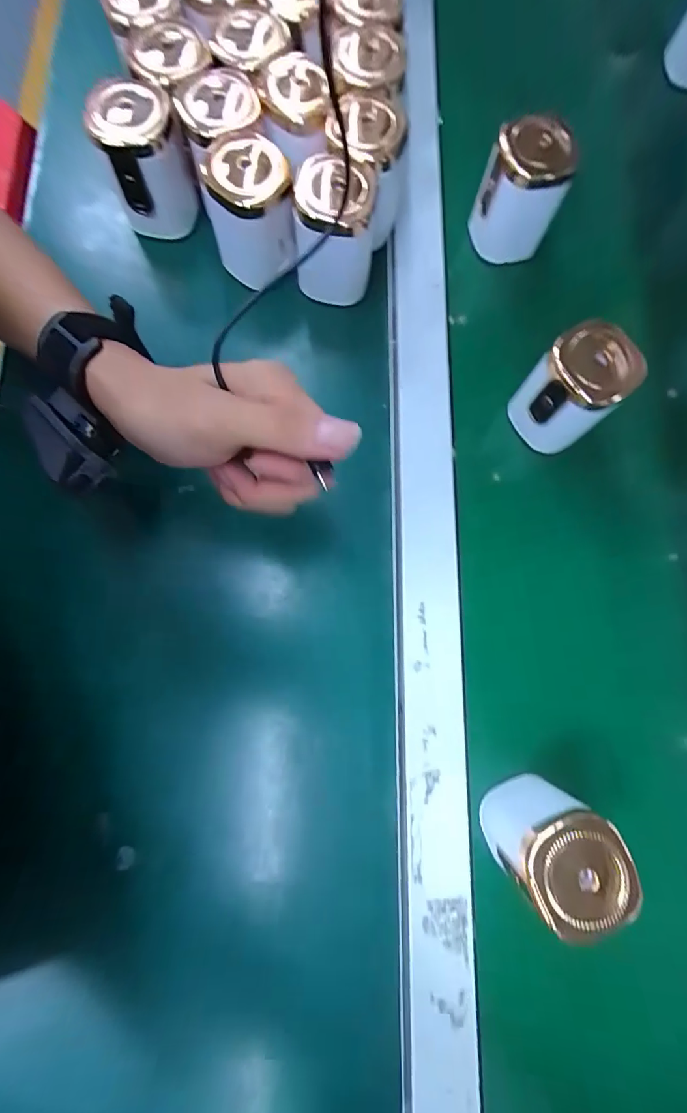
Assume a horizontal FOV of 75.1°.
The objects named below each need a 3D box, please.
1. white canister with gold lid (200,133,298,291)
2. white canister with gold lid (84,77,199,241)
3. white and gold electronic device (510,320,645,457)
[{"bbox_3d":[-0.067,-0.251,0.332,0.060,0.075,0.061,-10,78,-2],"label":"white canister with gold lid"},{"bbox_3d":[-0.147,-0.292,0.339,0.058,0.075,0.065,-20,79,-4],"label":"white canister with gold lid"},{"bbox_3d":[0.156,-0.113,0.307,0.063,0.060,0.055,-39,81,-8],"label":"white and gold electronic device"}]

